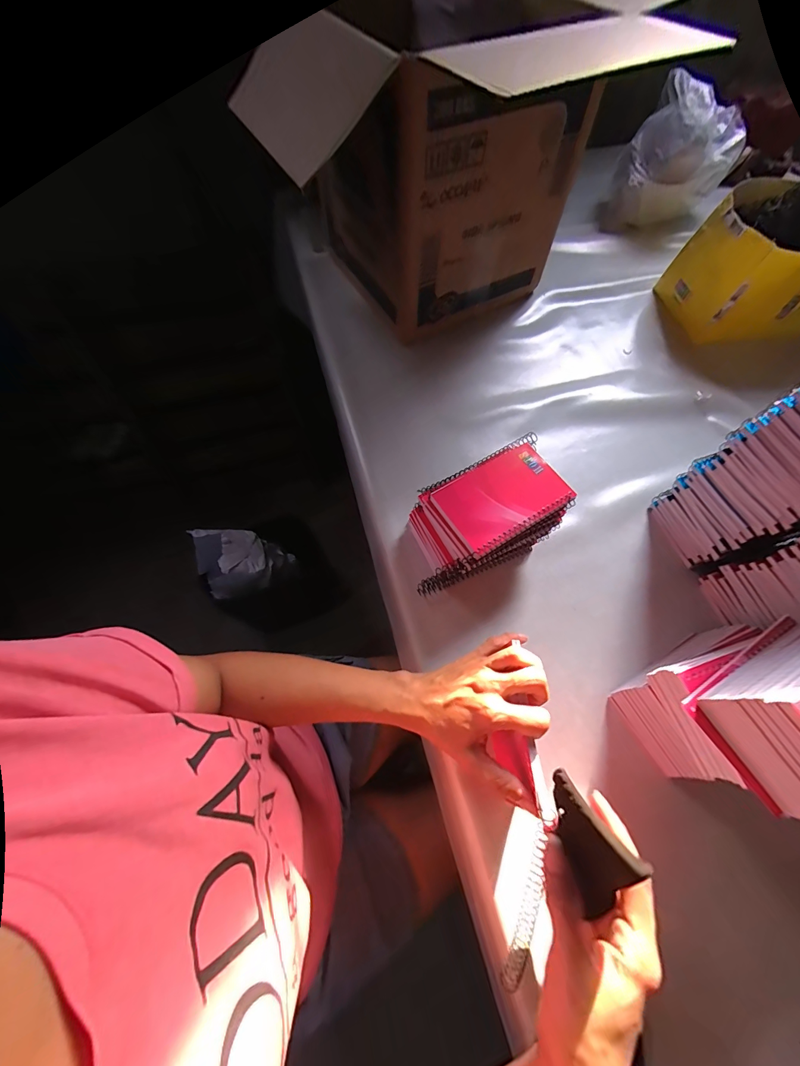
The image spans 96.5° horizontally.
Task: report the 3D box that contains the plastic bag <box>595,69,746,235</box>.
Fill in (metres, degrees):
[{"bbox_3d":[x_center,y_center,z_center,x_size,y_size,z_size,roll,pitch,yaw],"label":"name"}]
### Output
[{"bbox_3d":[0.513,-0.700,0.687,0.203,0.174,0.131,29,68,14],"label":"plastic bag"}]

